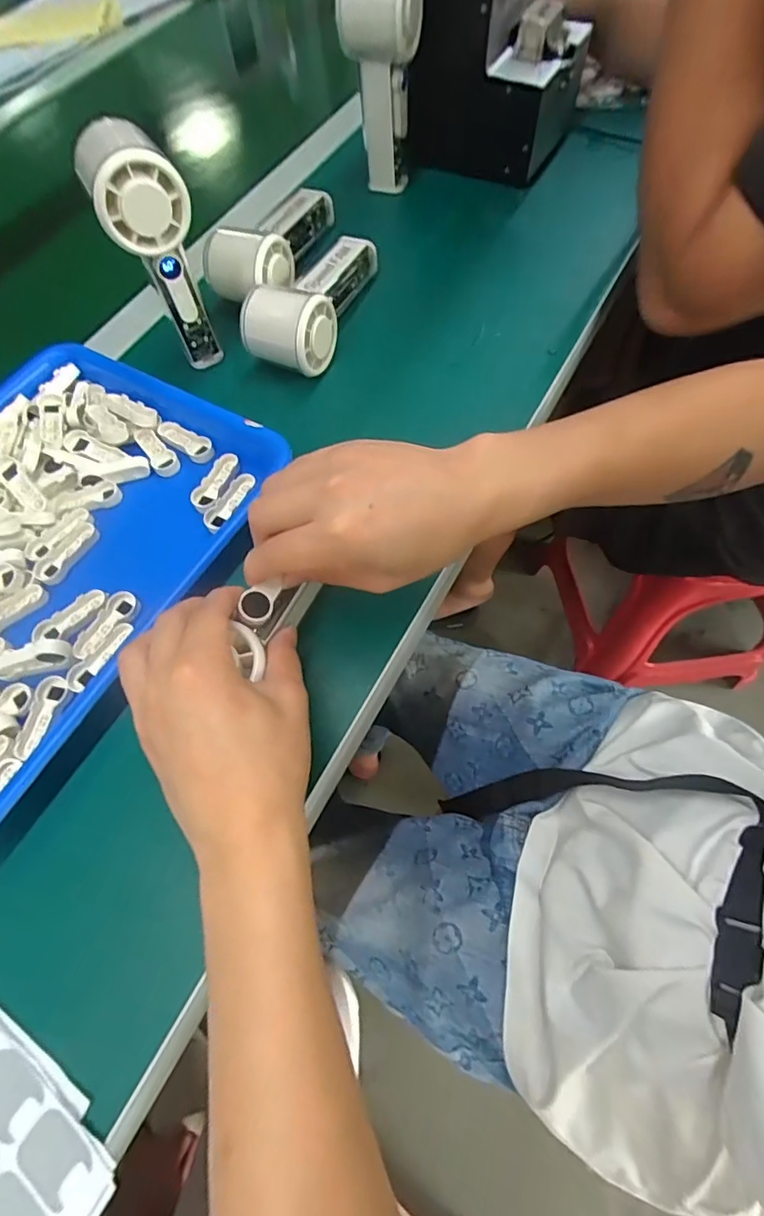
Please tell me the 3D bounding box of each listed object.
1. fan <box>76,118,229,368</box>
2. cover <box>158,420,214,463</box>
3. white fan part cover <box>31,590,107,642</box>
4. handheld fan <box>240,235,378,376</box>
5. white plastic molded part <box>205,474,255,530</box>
[{"bbox_3d":[-0.160,-0.257,0.387,0.057,0.150,0.061,-24,64,-6],"label":"fan"},{"bbox_3d":[-0.151,-0.130,0.407,0.052,0.007,0.020,32,71,19],"label":"cover"},{"bbox_3d":[-0.204,0.007,0.345,0.049,0.005,0.019,-38,69,-13],"label":"white fan part cover"},{"bbox_3d":[-0.058,-0.262,0.438,0.069,0.049,0.151,15,66,13],"label":"handheld fan"},{"bbox_3d":[-0.110,-0.078,0.382,0.013,0.010,0.049,32,71,16],"label":"white plastic molded part"}]

